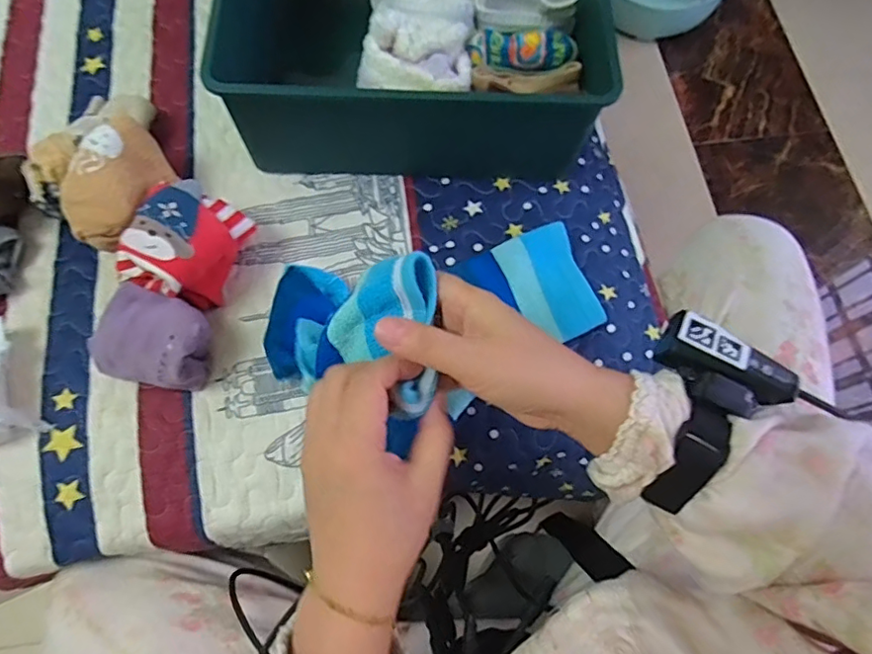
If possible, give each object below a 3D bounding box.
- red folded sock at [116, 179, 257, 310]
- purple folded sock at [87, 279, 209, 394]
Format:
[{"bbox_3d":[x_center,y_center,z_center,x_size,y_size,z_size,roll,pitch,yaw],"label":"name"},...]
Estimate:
[{"bbox_3d":[-0.195,-0.061,0.435,0.071,0.067,0.085,26,74,8],"label":"red folded sock"},{"bbox_3d":[-0.209,0.011,0.415,0.078,0.058,0.065,18,73,6],"label":"purple folded sock"}]

